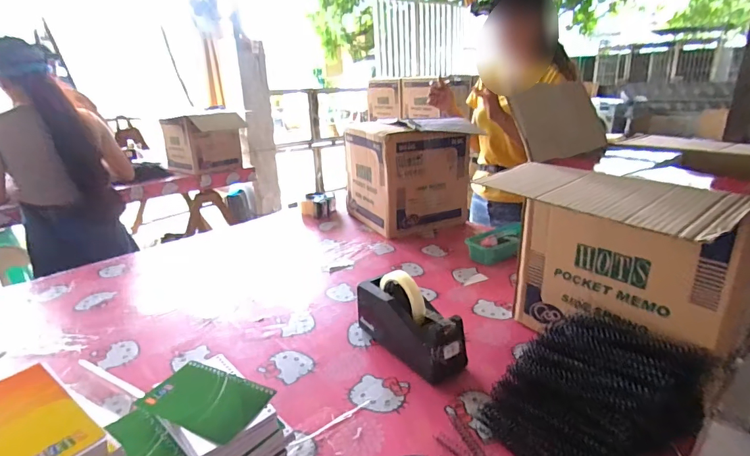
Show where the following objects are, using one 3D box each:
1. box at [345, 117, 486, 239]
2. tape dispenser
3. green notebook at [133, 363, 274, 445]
[{"bbox_3d":[0.101,-0.167,1.286,0.295,0.304,0.296,-11,22,-24],"label":"box"},{"bbox_3d":[0.055,0.148,0.683,0.068,0.125,0.200,-16,24,-34],"label":"tape dispenser"},{"bbox_3d":[-0.179,0.183,0.445,0.127,0.004,0.075,9,27,20],"label":"green notebook"}]

